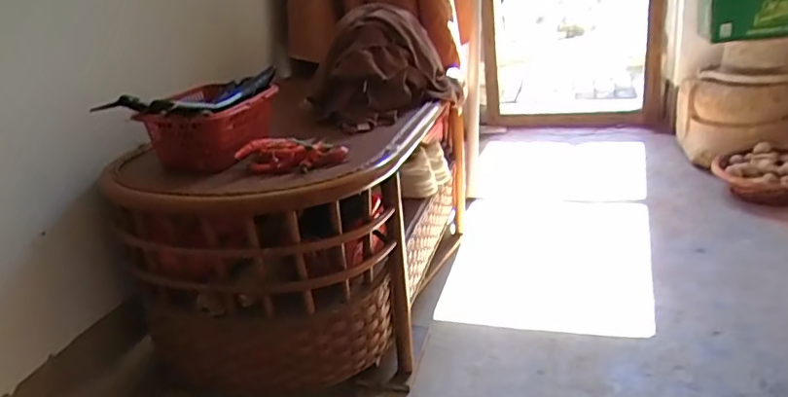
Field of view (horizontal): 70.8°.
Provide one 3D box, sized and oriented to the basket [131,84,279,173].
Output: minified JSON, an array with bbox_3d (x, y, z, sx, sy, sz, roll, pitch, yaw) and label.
[{"bbox_3d":[-0.371,-0.152,1.140,0.204,0.114,0.270,-3,23,8],"label":"basket"}]

